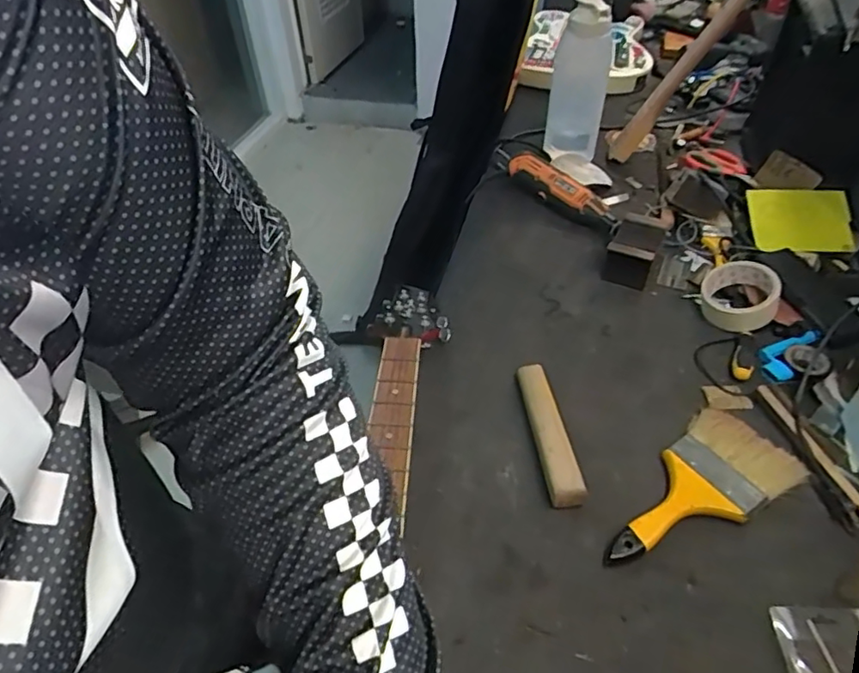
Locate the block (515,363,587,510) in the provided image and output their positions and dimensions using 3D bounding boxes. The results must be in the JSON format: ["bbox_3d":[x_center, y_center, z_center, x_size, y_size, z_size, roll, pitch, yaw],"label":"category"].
[{"bbox_3d":[0.131,0.104,0.646,0.038,0.021,0.176,-5,45,-2],"label":"block"}]

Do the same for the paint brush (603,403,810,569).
[{"bbox_3d":[0.263,0.158,0.595,0.224,0.020,0.106,-26,50,-21],"label":"paint brush"}]

